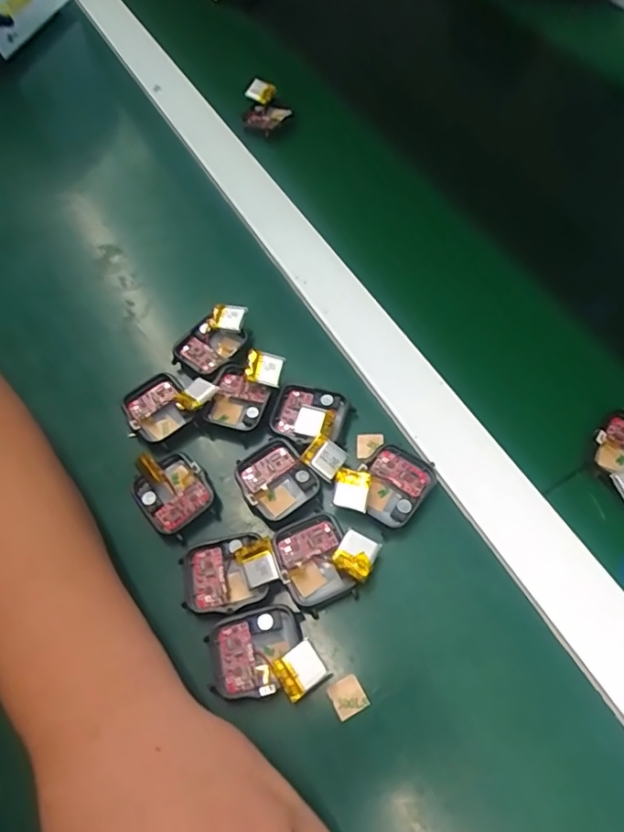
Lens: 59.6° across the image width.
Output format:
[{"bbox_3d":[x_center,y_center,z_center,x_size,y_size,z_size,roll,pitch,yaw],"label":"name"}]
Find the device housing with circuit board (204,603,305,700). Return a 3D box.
[{"bbox_3d":[-0.026,0.114,0.263,0.046,0.013,0.037,-16,60,-5],"label":"device housing with circuit board"}]

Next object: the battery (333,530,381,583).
[{"bbox_3d":[0.023,0.069,0.273,0.020,0.005,0.020,32,71,11],"label":"battery"}]

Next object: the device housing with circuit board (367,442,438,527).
[{"bbox_3d":[0.045,0.038,0.297,0.035,0.009,0.041,31,67,20],"label":"device housing with circuit board"}]

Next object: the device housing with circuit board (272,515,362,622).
[{"bbox_3d":[0.002,0.075,0.282,0.037,0.011,0.045,-22,61,-8],"label":"device housing with circuit board"}]

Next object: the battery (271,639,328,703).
[{"bbox_3d":[-0.005,0.118,0.253,0.021,0.009,0.019,-32,63,-13],"label":"battery"}]

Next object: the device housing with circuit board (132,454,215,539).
[{"bbox_3d":[-0.078,0.040,0.300,0.037,0.026,0.041,-33,63,-13],"label":"device housing with circuit board"}]

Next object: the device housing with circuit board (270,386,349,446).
[{"bbox_3d":[-0.001,-0.001,0.320,0.041,0.008,0.037,13,62,12],"label":"device housing with circuit board"}]

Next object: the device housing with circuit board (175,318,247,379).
[{"bbox_3d":[-0.065,-0.044,0.351,0.036,0.013,0.038,37,70,23],"label":"device housing with circuit board"}]

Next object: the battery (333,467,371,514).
[{"bbox_3d":[0.021,0.039,0.288,0.018,0.005,0.021,9,74,15],"label":"battery"}]

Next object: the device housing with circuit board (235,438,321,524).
[{"bbox_3d":[-0.020,0.036,0.305,0.037,0.011,0.041,-32,63,-13],"label":"device housing with circuit board"}]

